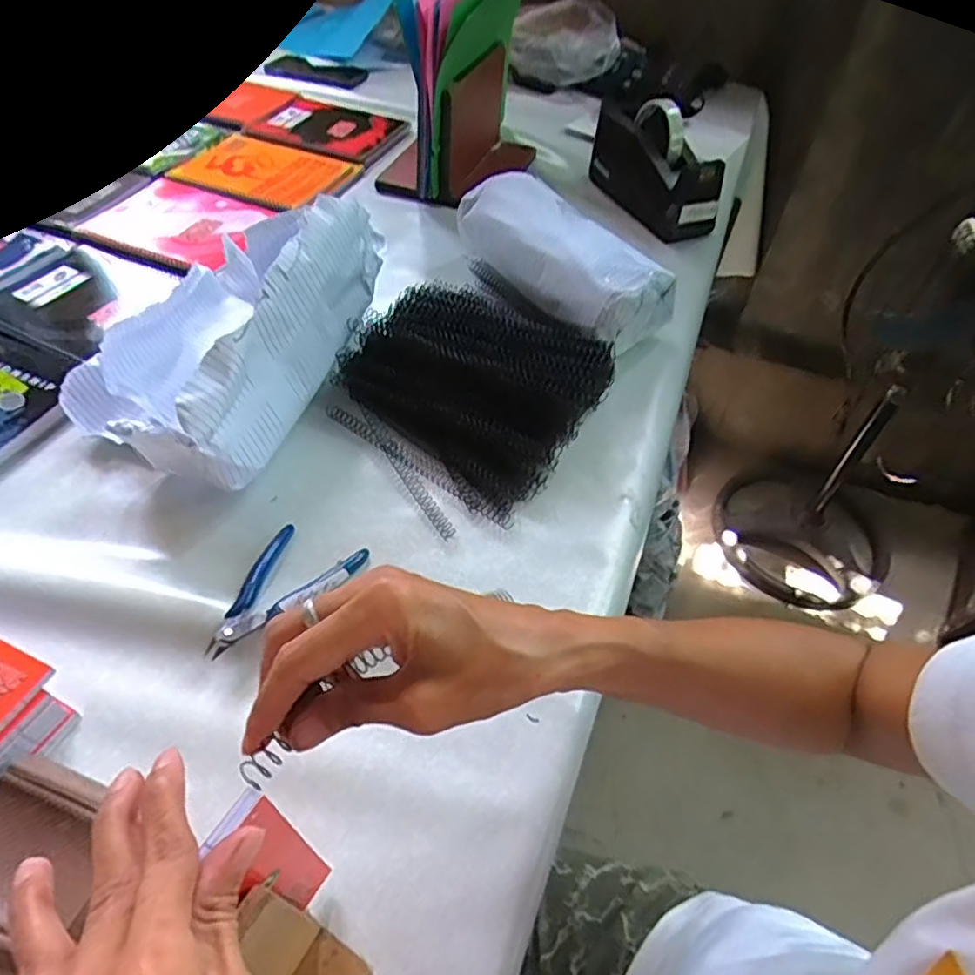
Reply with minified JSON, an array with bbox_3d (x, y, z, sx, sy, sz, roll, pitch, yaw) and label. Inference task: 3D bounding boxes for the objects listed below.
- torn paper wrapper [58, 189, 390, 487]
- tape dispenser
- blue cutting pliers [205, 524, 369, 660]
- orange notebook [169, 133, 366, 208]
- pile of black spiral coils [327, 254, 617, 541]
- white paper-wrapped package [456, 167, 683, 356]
[{"bbox_3d":[-0.231,-0.149,0.540,0.194,0.146,0.281,18,52,11],"label":"torn paper wrapper"},{"bbox_3d":[0.216,-0.433,0.811,0.070,0.124,0.214,-20,54,-19],"label":"tape dispenser"},{"bbox_3d":[-0.145,0.077,0.443,0.071,0.021,0.113,19,52,12],"label":"blue cutting pliers"},{"bbox_3d":[-0.304,-0.435,0.852,0.212,0.013,0.162,23,53,15],"label":"orange notebook"},{"bbox_3d":[-0.017,-0.101,0.571,0.232,0.060,0.248,30,55,20],"label":"pile of black spiral coils"},{"bbox_3d":[0.074,-0.246,0.674,0.099,0.089,0.258,-29,58,-24],"label":"white paper-wrapped package"}]

